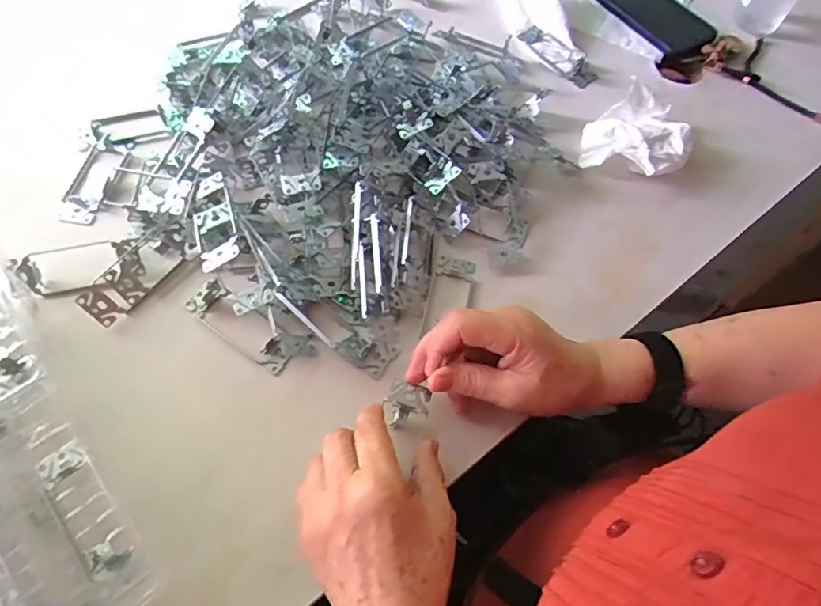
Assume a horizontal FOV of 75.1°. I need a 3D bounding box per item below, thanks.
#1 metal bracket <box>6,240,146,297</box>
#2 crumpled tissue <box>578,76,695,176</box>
[{"bbox_3d":[-0.283,-0.029,0.458,0.097,0.027,0.046,-2,63,-5],"label":"metal bracket"},{"bbox_3d":[0.238,-0.178,0.556,0.101,0.034,0.099,22,63,7],"label":"crumpled tissue"}]

